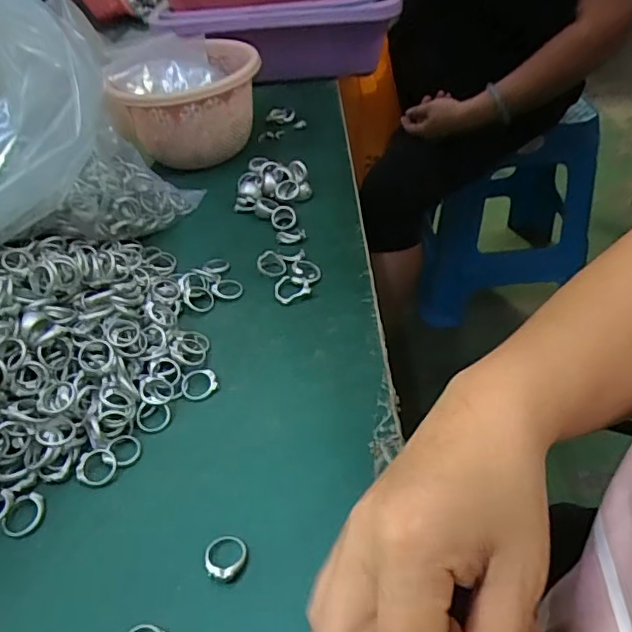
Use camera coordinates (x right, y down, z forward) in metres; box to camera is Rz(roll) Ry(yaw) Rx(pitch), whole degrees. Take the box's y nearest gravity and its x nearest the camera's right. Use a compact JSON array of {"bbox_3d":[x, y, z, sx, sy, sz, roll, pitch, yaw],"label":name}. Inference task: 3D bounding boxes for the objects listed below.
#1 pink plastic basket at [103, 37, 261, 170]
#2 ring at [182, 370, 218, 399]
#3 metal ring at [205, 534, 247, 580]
[{"bbox_3d":[-0.127,-0.210,0.570,0.144,0.090,0.140,-6,42,1],"label":"pink plastic basket"},{"bbox_3d":[-0.073,0.041,0.350,0.022,0.007,0.020,-4,42,4],"label":"ring"},{"bbox_3d":[-0.043,0.114,0.267,0.020,0.005,0.022,-4,42,4],"label":"metal ring"}]

